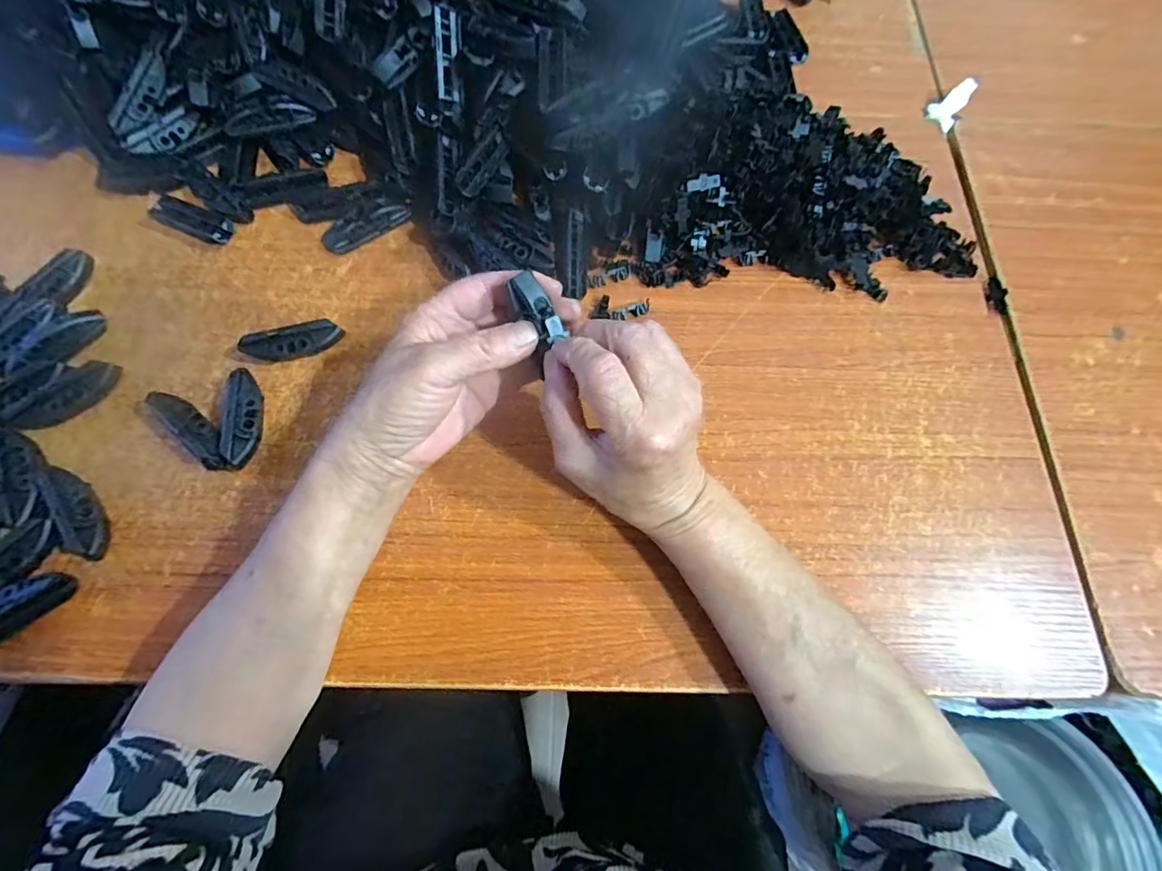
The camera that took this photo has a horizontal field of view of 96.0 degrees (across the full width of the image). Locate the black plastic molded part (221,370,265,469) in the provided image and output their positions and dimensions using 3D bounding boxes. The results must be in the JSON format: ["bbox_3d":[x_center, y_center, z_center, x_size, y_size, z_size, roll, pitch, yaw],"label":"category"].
[{"bbox_3d":[-0.232,-0.012,0.362,0.018,0.023,0.070,-10,70,-6],"label":"black plastic molded part"}]

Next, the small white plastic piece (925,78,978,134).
[{"bbox_3d":[0.350,-0.313,0.495,0.029,0.011,0.050,42,95,13],"label":"small white plastic piece"}]

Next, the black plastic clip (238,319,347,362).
[{"bbox_3d":[-0.211,-0.066,0.385,0.069,0.021,0.022,-14,70,-7],"label":"black plastic clip"}]

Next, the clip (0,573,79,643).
[{"bbox_3d":[-0.345,0.106,0.316,0.067,0.022,0.018,-38,75,-15],"label":"clip"}]

